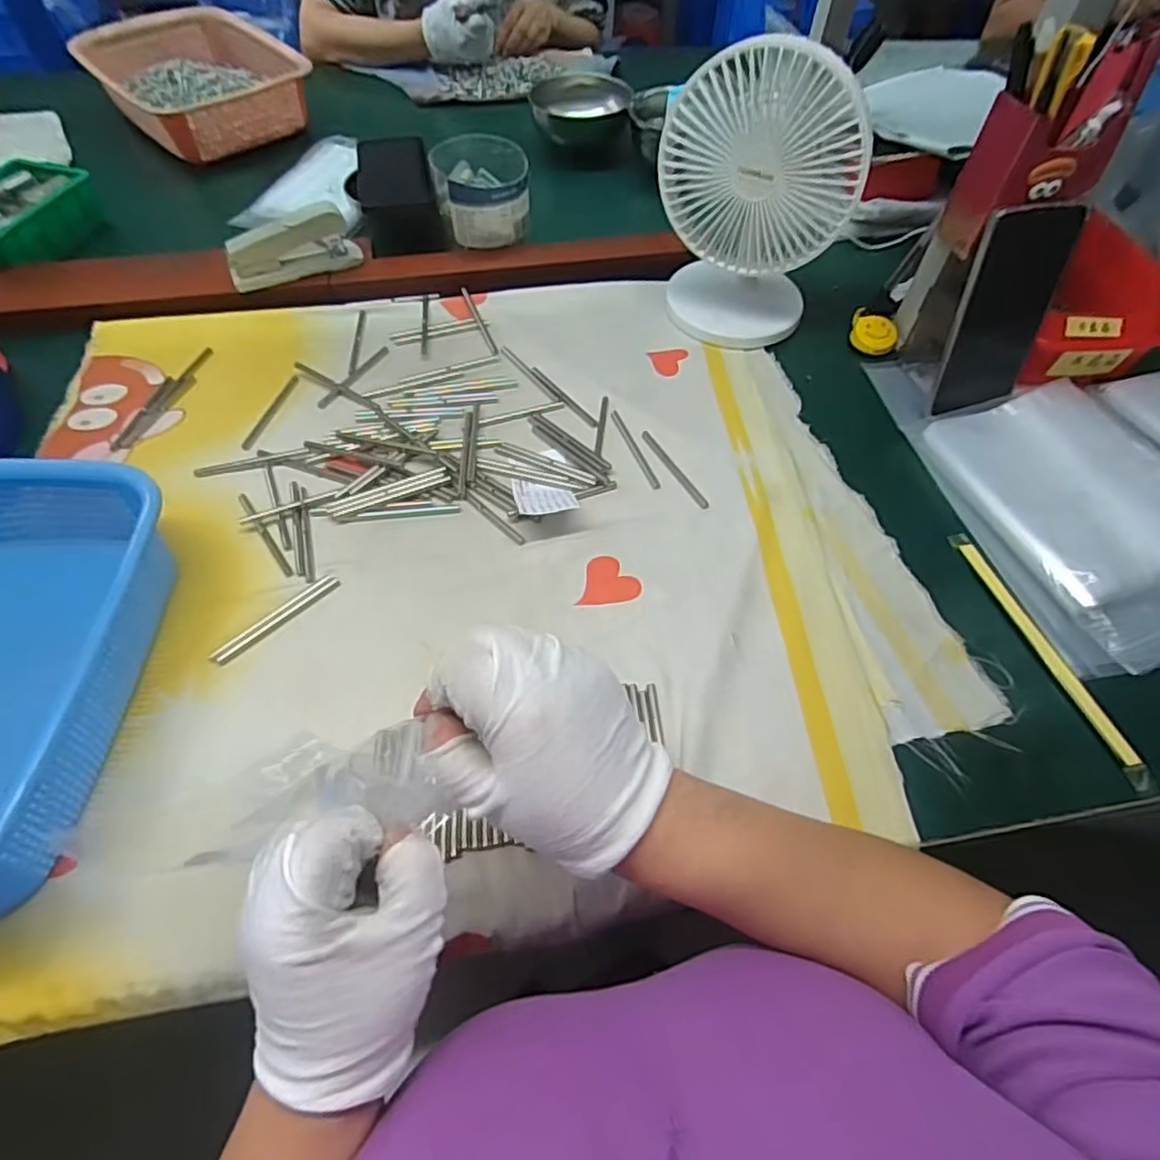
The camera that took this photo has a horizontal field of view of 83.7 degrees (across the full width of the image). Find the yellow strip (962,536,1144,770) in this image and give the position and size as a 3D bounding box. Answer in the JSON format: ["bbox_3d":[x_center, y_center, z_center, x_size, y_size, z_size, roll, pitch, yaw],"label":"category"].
[{"bbox_3d":[0.322,0.045,0.452,0.009,0.008,0.177,-11,57,-10],"label":"yellow strip"}]

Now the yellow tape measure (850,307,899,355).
[{"bbox_3d":[0.287,-0.241,0.632,0.043,0.022,0.053,15,57,14],"label":"yellow tape measure"}]

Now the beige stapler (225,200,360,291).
[{"bbox_3d":[-0.281,-0.324,0.627,0.120,0.052,0.033,-24,61,-18],"label":"beige stapler"}]

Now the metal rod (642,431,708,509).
[{"bbox_3d":[0.078,-0.093,0.535,0.008,0.005,0.092,-23,60,-17],"label":"metal rod"}]

